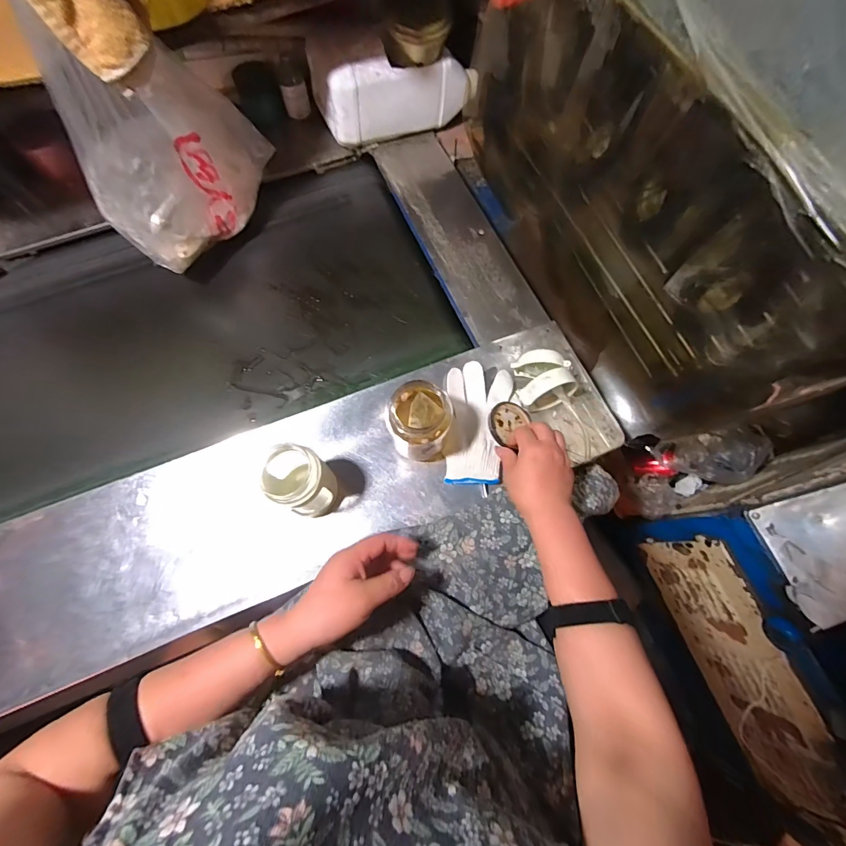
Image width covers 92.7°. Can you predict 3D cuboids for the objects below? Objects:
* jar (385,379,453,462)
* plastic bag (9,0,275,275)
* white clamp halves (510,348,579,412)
[{"bbox_3d":[-0.006,0.004,0.528,0.077,0.109,0.084,0,72,-2],"label":"jar"},{"bbox_3d":[-0.336,-0.369,0.553,0.263,0.254,0.102,-34,76,-11],"label":"plastic bag"},{"bbox_3d":[0.171,-0.064,0.573,0.082,0.066,0.075,-13,73,-6],"label":"white clamp halves"}]

